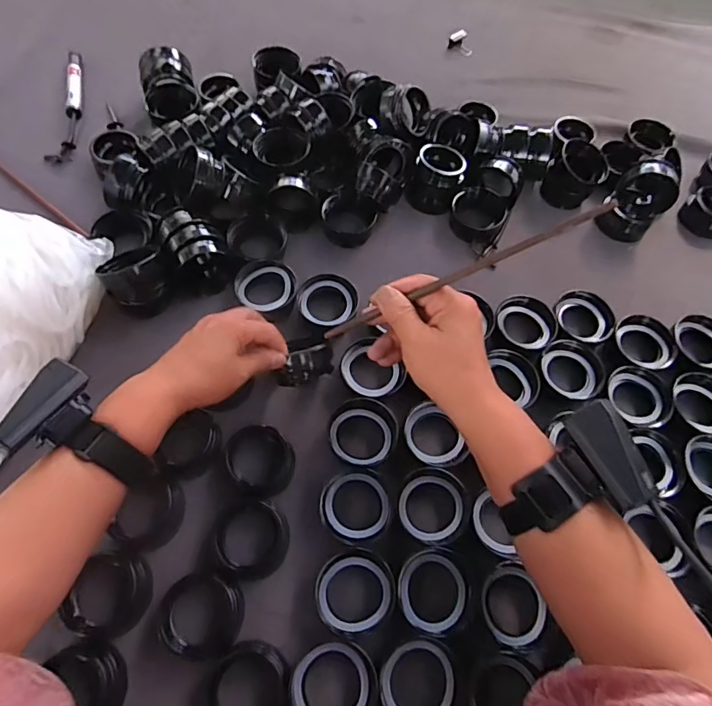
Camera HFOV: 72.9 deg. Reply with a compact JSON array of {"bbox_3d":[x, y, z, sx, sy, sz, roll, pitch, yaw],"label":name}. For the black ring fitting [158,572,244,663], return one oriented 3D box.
[{"bbox_3d":[-0.125,0.215,0.393,0.058,0.029,0.064,3,63,-4],"label":"black ring fitting"}]

